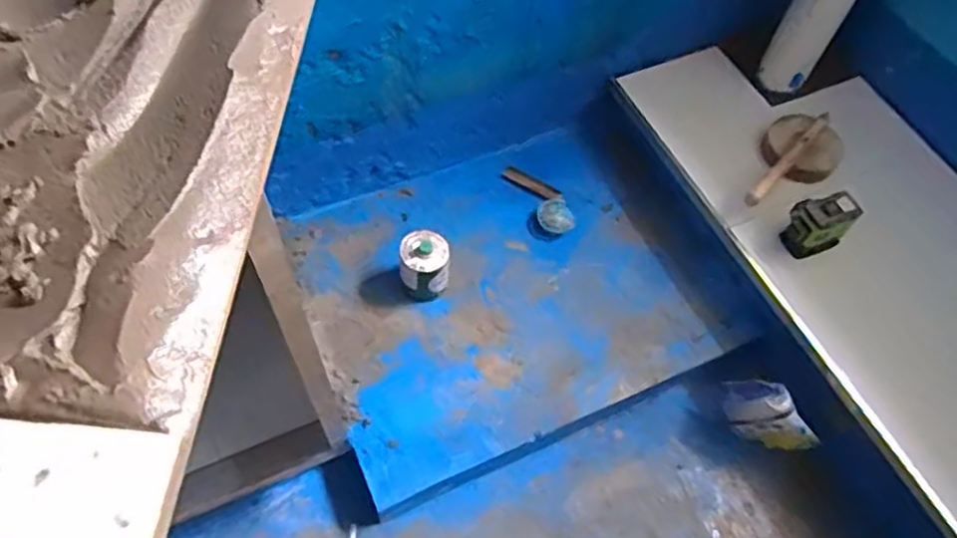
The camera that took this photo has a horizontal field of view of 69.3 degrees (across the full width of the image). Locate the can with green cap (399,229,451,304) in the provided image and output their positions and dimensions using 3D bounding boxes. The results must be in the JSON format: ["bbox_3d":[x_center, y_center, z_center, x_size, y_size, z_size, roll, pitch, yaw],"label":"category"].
[{"bbox_3d":[-0.105,-0.005,1.350,0.100,0.125,0.093,6,59,-1],"label":"can with green cap"}]

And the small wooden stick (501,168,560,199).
[{"bbox_3d":[0.117,-0.185,1.515,0.133,0.010,0.030,24,59,-5],"label":"small wooden stick"}]

